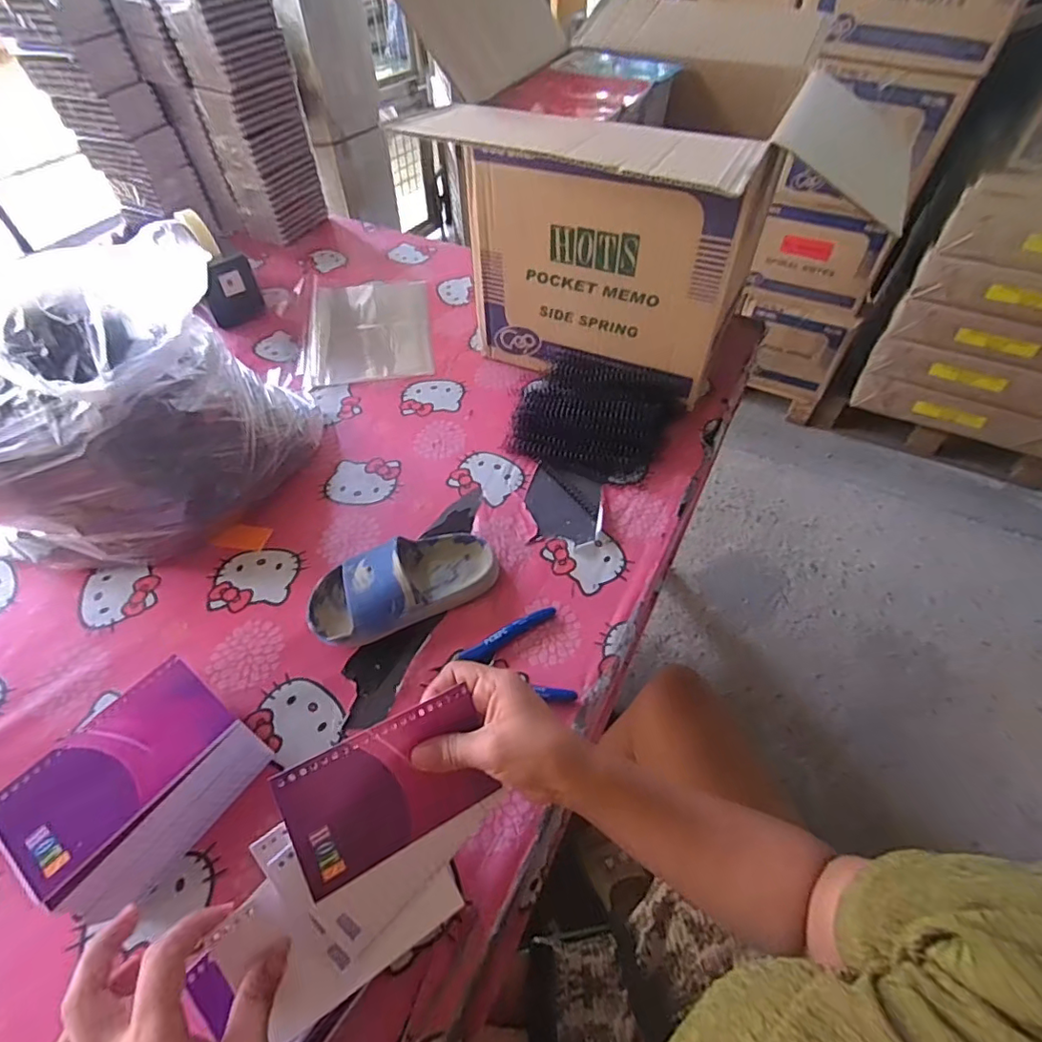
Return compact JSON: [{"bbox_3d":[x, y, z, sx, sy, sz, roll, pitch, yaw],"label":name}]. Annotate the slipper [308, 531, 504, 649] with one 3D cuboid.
[{"bbox_3d":[-0.110,0.054,0.509,0.177,0.055,0.087,-25,55,-19],"label":"slipper"}]

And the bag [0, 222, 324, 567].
[{"bbox_3d":[-0.396,-0.107,0.538,0.264,0.221,0.294,19,54,15],"label":"bag"}]

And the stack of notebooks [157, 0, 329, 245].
[{"bbox_3d":[-0.440,-0.657,0.903,0.107,0.340,0.139,23,55,18],"label":"stack of notebooks"}]

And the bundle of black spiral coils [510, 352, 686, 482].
[{"bbox_3d":[0.087,-0.129,0.649,0.167,0.064,0.152,0,51,0],"label":"bundle of black spiral coils"}]

